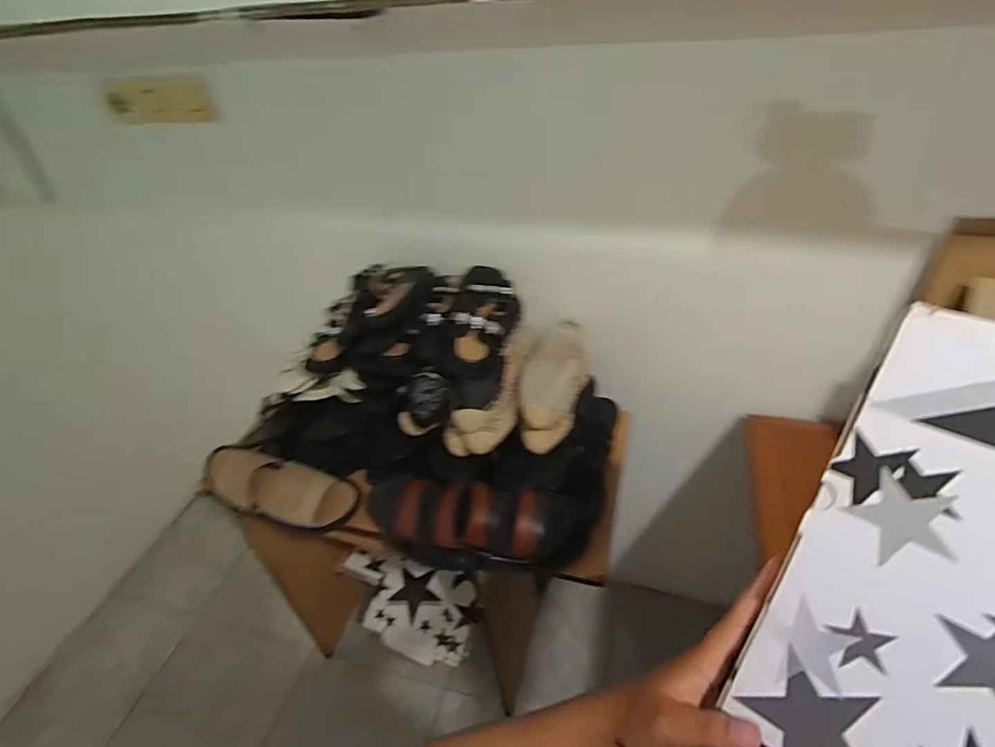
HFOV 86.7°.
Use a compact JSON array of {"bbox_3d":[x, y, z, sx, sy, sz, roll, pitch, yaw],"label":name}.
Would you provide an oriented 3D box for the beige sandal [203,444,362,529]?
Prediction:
[{"bbox_3d":[-0.405,0.205,0.966,0.322,0.059,0.115,13,43,23],"label":"beige sandal"}]

